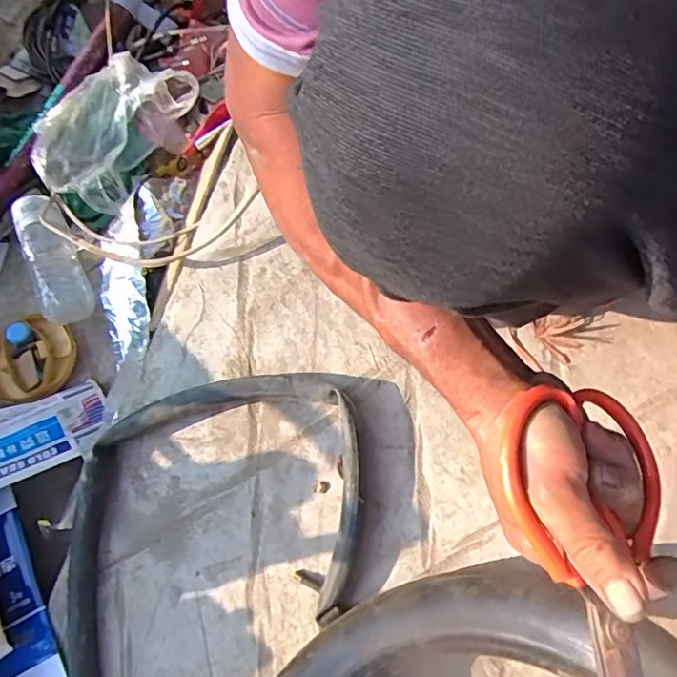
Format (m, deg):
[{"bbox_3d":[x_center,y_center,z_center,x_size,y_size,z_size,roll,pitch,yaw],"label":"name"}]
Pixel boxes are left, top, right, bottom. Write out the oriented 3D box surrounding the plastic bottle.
[{"bbox_3d":[-0.405,-0.114,0.800,0.068,0.058,0.192,-23,67,-7],"label":"plastic bottle"}]

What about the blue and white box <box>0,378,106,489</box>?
[{"bbox_3d":[-0.389,0.121,0.684,0.208,0.016,0.099,-25,65,-35],"label":"blue and white box"}]

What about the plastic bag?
[{"bbox_3d":[-0.334,-0.302,0.823,0.169,0.093,0.227,28,71,15],"label":"plastic bag"}]

